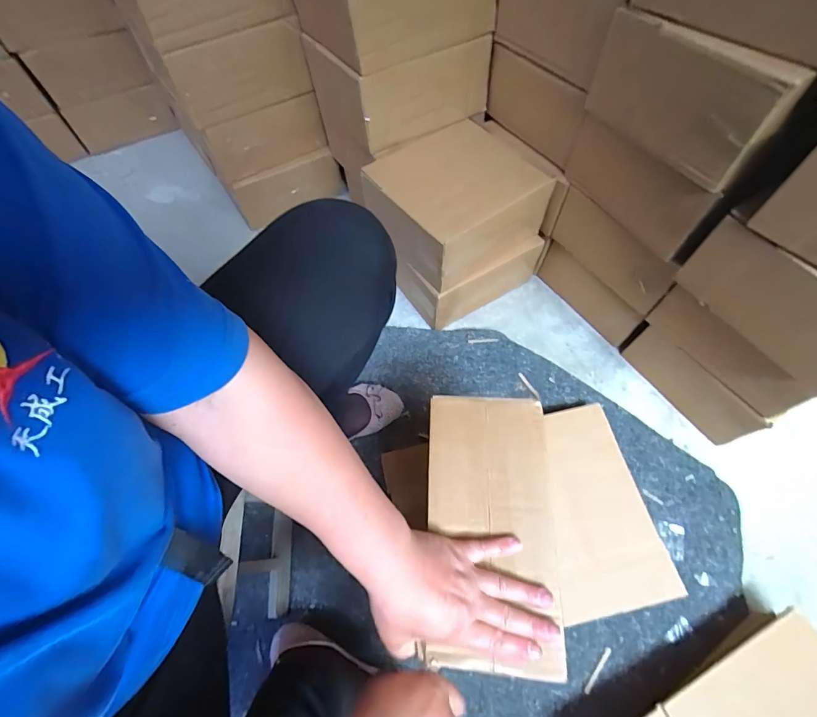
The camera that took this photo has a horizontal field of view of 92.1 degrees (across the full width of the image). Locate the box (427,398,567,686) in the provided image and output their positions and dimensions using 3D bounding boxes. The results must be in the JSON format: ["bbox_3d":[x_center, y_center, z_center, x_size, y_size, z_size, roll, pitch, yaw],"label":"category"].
[{"bbox_3d":[0.082,0.162,0.399,0.122,0.022,0.252,3,64,1],"label":"box"}]

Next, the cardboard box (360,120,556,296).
[{"bbox_3d":[0.088,-0.280,0.714,0.250,0.125,0.220,-34,67,-16],"label":"cardboard box"}]

